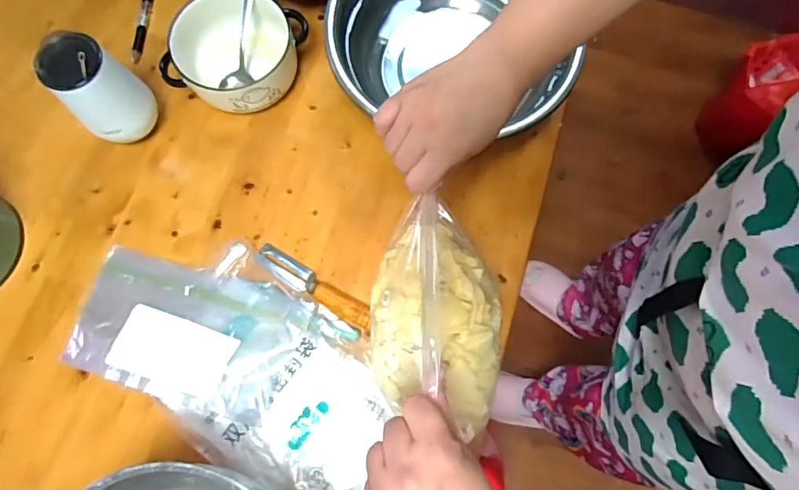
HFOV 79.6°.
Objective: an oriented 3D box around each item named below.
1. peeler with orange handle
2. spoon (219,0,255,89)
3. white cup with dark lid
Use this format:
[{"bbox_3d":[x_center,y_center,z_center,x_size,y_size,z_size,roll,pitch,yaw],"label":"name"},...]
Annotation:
[{"bbox_3d":[-0.102,0.048,0.572,0.159,0.019,0.029,31,77,8],"label":"peeler with orange handle"},{"bbox_3d":[-0.196,-0.284,0.620,0.037,0.034,0.165,15,104,4],"label":"spoon"},{"bbox_3d":[-0.346,-0.178,0.567,0.072,0.143,0.084,42,79,10],"label":"white cup with dark lid"}]

